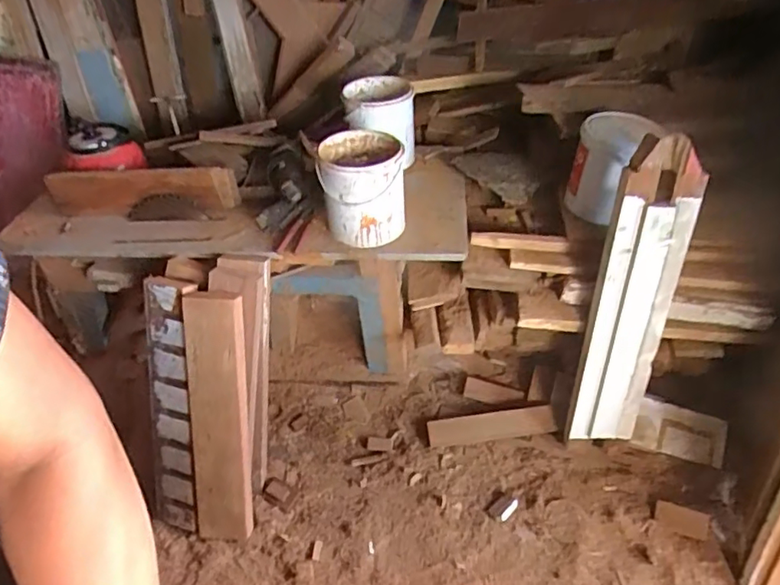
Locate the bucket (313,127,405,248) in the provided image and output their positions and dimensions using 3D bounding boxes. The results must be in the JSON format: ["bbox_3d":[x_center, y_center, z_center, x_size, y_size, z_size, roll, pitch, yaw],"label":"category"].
[{"bbox_3d":[-0.063,-0.235,1.297,0.184,0.188,0.189,-3,45,-2],"label":"bucket"}]

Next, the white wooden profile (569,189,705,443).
[{"bbox_3d":[0.518,0.083,1.289,0.157,0.636,0.066,3,35,8],"label":"white wooden profile"}]

